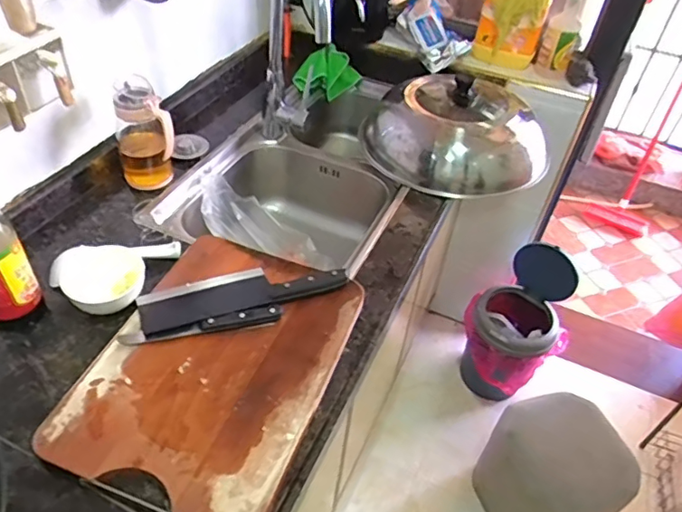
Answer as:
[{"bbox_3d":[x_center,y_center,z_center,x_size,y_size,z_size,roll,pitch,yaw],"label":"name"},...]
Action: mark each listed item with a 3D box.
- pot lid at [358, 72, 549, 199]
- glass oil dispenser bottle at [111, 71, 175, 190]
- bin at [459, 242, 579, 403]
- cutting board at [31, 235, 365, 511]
[{"bbox_3d":[0.238,-0.288,1.190,0.370,0.133,0.362,3,44,-3],"label":"pot lid"},{"bbox_3d":[-0.340,-0.202,0.949,0.087,0.188,0.084,-16,48,-21],"label":"glass oil dispenser bottle"},{"bbox_3d":[0.501,0.200,1.579,0.293,0.379,0.246,-29,54,-30],"label":"bin"},{"bbox_3d":[-0.154,0.134,0.720,0.276,0.033,0.387,17,45,12],"label":"cutting board"}]

